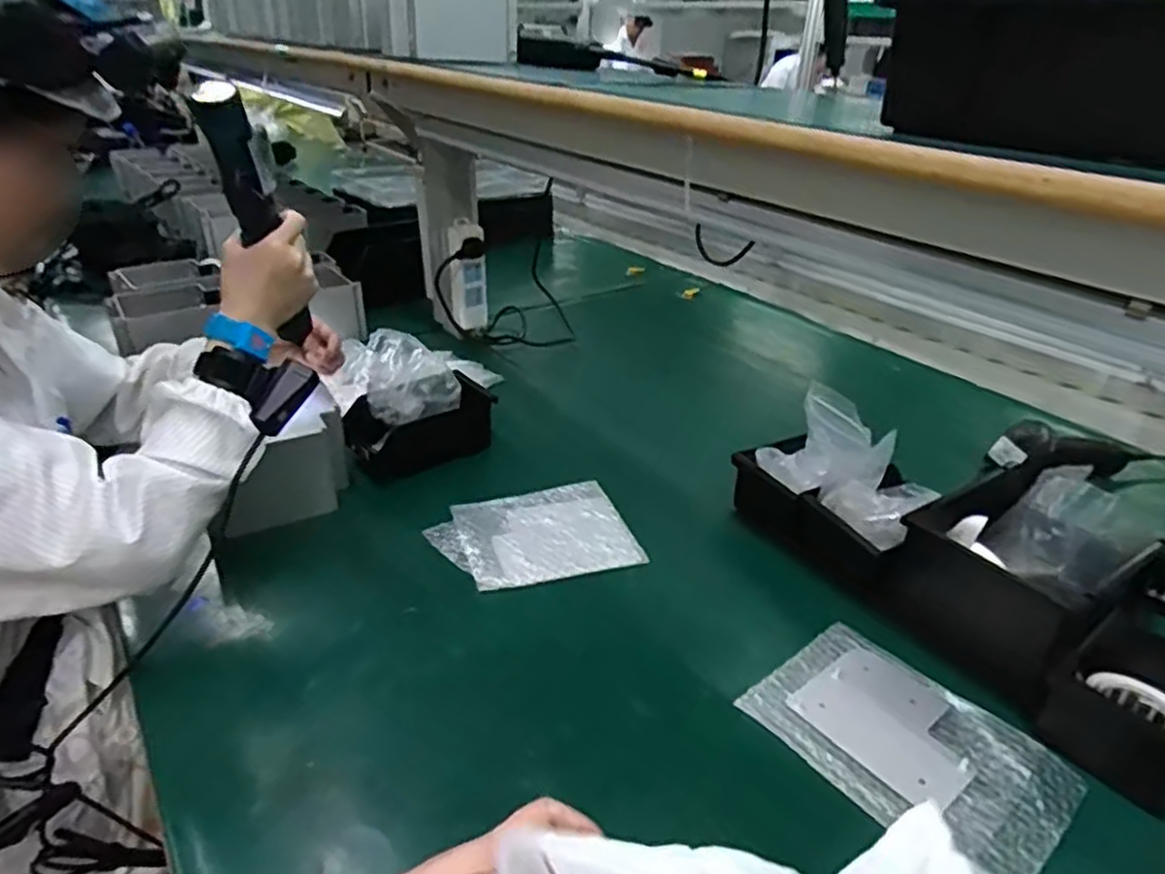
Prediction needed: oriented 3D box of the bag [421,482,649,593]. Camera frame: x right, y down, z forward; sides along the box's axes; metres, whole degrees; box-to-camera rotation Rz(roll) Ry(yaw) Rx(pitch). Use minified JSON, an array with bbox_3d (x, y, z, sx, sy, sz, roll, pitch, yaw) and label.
[{"bbox_3d":[-0.055,0.104,0.802,0.209,0.010,0.147,-10,31,-16],"label":"bag"}]

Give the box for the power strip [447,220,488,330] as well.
[{"bbox_3d":[-0.187,-0.262,1.221,0.071,0.193,0.033,-20,36,-34],"label":"power strip"}]

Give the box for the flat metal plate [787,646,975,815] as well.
[{"bbox_3d":[0.255,0.236,0.599,0.114,0.004,0.131,-18,35,-36],"label":"flat metal plate"}]

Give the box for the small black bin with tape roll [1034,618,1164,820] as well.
[{"bbox_3d":[0.438,0.212,0.574,0.108,0.073,0.103,-22,36,-33],"label":"small black bin with tape roll"}]

